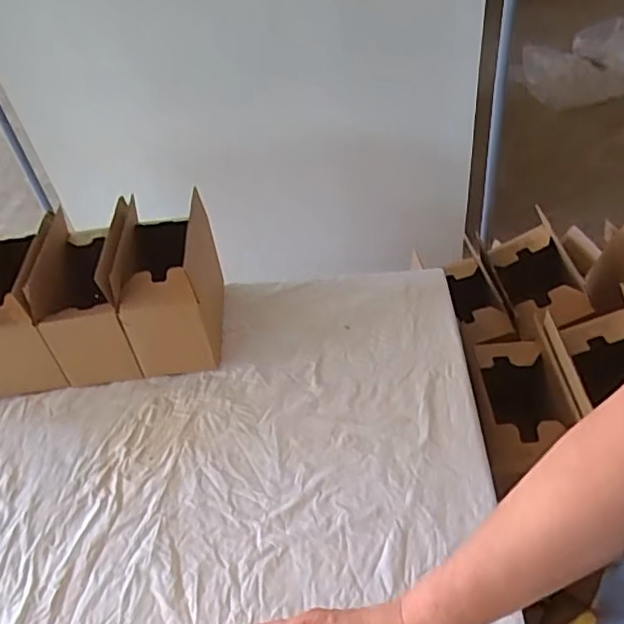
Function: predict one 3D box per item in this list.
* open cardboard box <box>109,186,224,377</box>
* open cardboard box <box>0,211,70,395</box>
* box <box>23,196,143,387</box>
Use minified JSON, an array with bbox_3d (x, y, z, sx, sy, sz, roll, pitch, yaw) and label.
[{"bbox_3d":[-0.199,-0.033,0.905,0.117,0.169,0.212,-8,43,-1],"label":"open cardboard box"},{"bbox_3d":[-0.417,-0.010,0.897,0.121,0.183,0.199,-8,43,-1],"label":"open cardboard box"},{"bbox_3d":[-0.309,-0.023,0.900,0.119,0.181,0.200,-10,43,-2],"label":"box"}]

